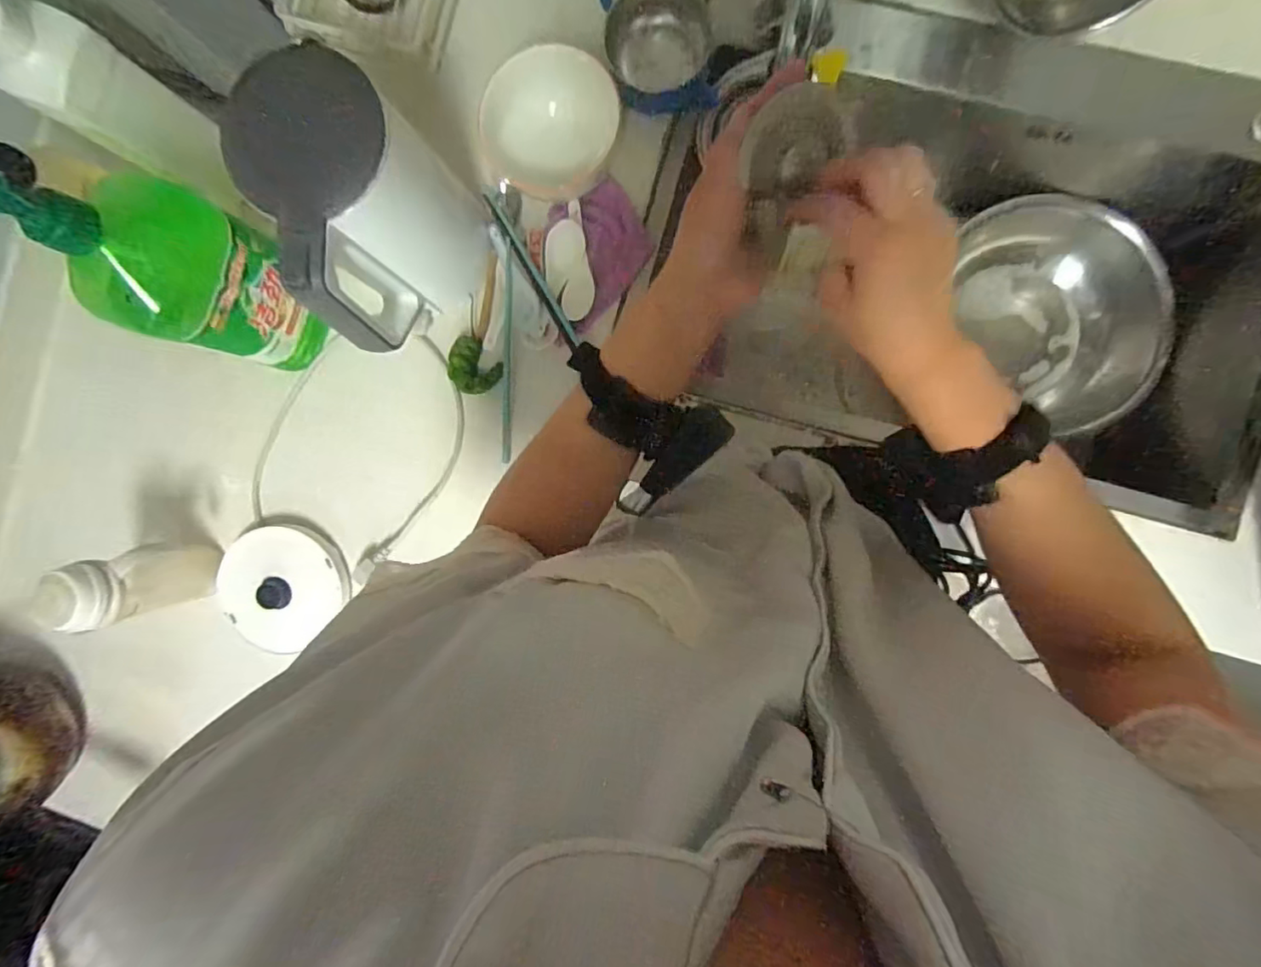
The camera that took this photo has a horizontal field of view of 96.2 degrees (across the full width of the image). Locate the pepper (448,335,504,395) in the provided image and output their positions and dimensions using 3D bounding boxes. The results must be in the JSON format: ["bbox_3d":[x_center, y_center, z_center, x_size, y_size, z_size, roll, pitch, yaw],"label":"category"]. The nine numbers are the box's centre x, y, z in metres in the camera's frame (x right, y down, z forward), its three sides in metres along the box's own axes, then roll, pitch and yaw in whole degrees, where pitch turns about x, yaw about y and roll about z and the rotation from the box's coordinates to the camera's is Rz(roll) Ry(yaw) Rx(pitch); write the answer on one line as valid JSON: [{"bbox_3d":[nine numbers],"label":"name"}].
[{"bbox_3d":[-0.173,-0.129,0.622,0.050,0.029,0.058,-43,87,5],"label":"pepper"}]

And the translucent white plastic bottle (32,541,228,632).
[{"bbox_3d":[-0.489,0.099,0.581,0.057,0.177,0.064,-17,90,6],"label":"translucent white plastic bottle"}]

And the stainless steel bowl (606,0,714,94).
[{"bbox_3d":[0.029,-0.444,0.581,0.103,0.062,0.087,7,92,5],"label":"stainless steel bowl"}]

